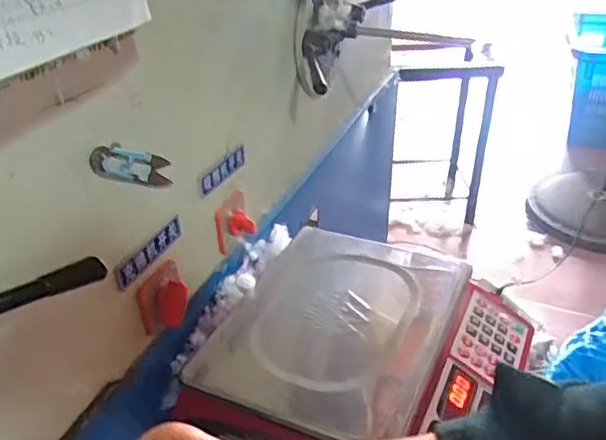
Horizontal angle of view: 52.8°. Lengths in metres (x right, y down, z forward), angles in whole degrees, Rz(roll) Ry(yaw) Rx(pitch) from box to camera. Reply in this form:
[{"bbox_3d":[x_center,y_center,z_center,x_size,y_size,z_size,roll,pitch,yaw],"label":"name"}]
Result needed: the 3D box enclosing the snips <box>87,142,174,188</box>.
[{"bbox_3d":[-0.152,-0.048,0.550,0.009,0.031,0.115,12,1,20],"label":"snips"}]

